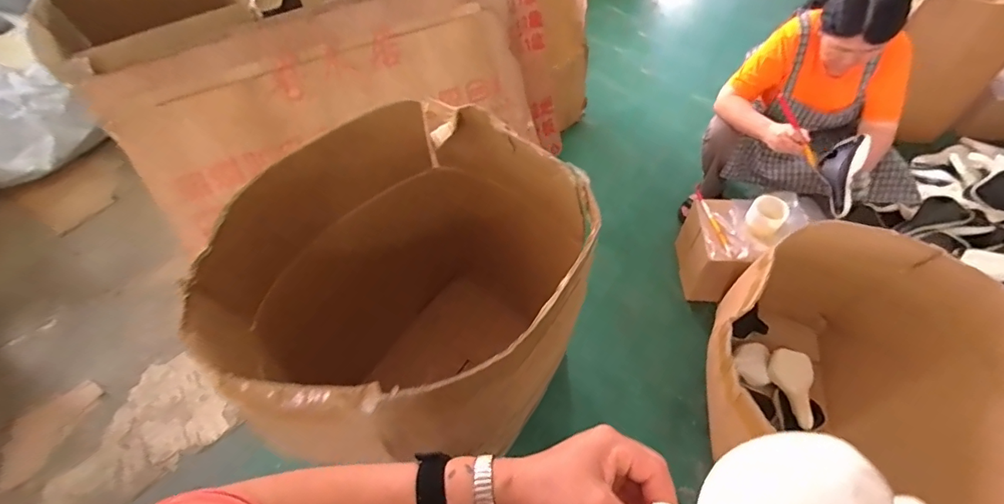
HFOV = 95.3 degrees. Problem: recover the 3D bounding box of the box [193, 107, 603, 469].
[{"bbox_3d":[-0.189,0.110,1.142,0.705,0.775,0.793,5,55,5],"label":"box"}]

